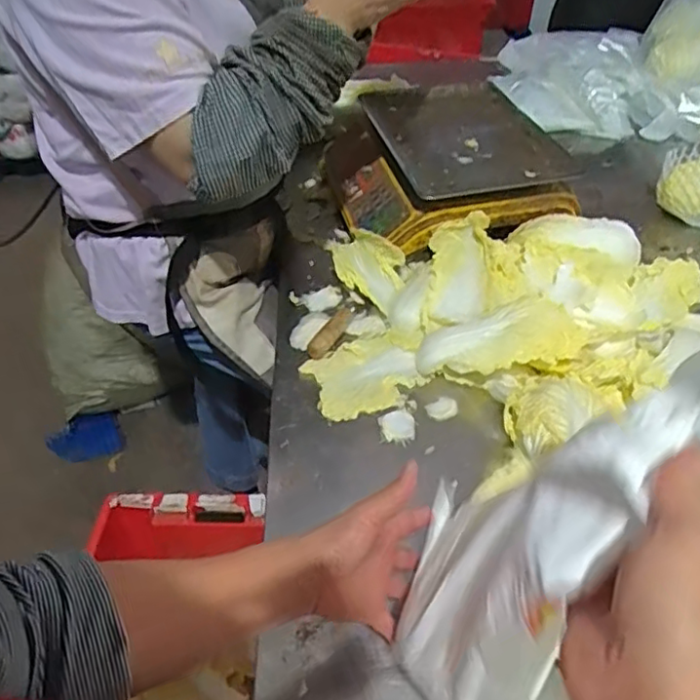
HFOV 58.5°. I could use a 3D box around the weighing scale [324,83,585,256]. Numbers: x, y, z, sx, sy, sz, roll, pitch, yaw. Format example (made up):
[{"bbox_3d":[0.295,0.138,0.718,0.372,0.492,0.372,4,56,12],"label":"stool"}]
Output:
[{"bbox_3d":[0.142,-0.296,0.977,0.316,0.109,0.349,-9,46,-6],"label":"weighing scale"}]

